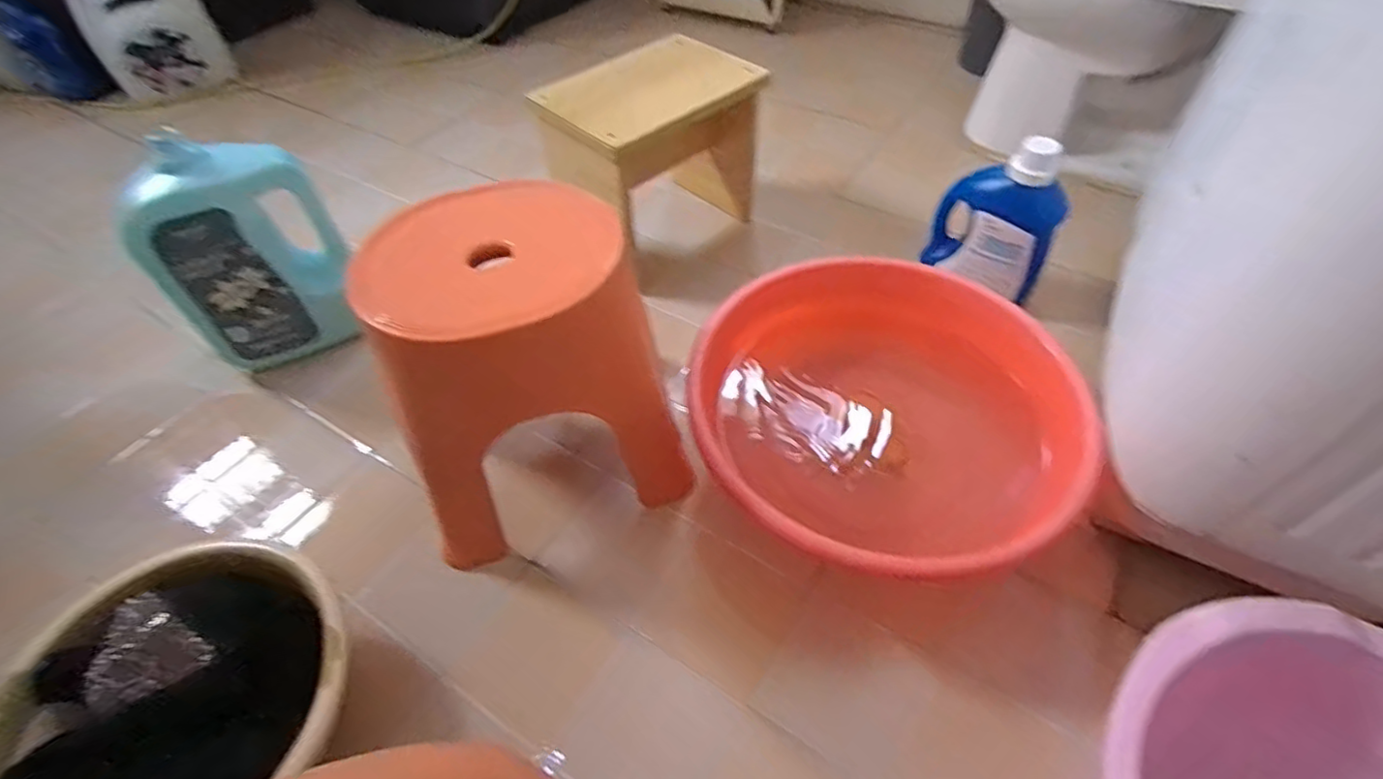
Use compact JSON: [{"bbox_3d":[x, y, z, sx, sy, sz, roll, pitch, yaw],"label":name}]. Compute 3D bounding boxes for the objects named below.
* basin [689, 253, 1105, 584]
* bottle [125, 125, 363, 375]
[{"bbox_3d":[0.219,0.043,0.777,0.419,0.187,0.398,-2,50,2],"label":"basin"},{"bbox_3d":[-0.607,-0.178,0.880,0.227,0.304,0.090,-31,55,-21],"label":"bottle"}]

